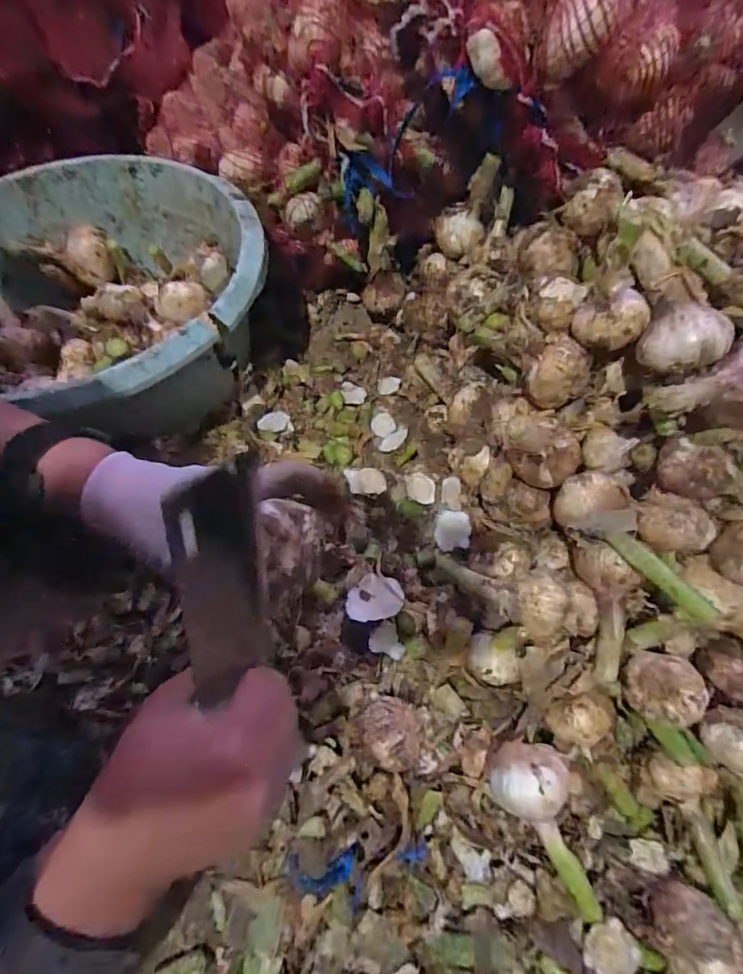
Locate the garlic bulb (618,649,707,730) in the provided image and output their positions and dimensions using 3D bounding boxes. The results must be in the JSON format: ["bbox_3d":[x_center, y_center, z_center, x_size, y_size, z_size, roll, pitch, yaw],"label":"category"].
[{"bbox_3d":[0.214,0.151,0.345,0.041,0.049,0.049,-3,63,-4],"label":"garlic bulb"}]

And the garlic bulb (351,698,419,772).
[{"bbox_3d":[0.011,0.191,0.358,0.048,0.054,0.047,1,63,-2],"label":"garlic bulb"}]

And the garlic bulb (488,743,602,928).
[{"bbox_3d":[0.135,0.258,0.339,0.055,0.044,0.133,-22,83,-11],"label":"garlic bulb"}]

